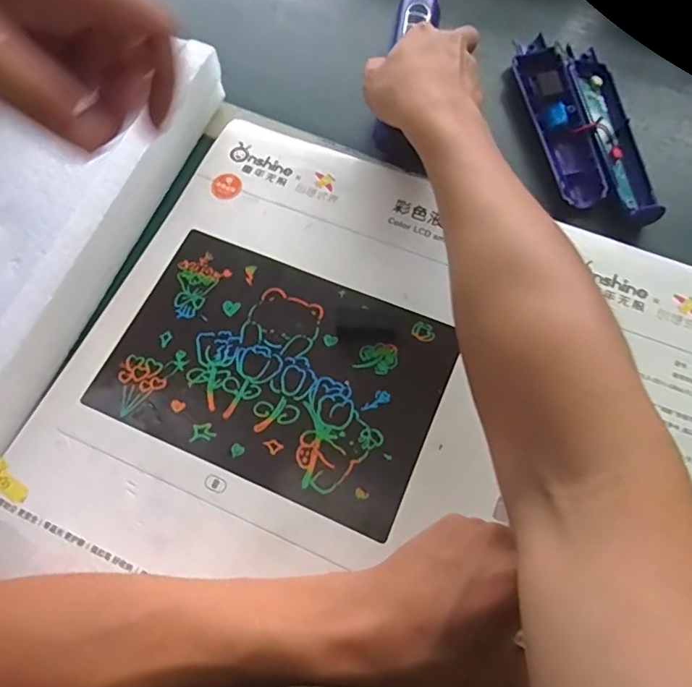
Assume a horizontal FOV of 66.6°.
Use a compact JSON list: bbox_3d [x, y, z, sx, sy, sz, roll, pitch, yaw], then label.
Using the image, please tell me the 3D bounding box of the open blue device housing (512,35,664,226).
[{"bbox_3d":[0.186,-0.170,0.420,0.076,0.032,0.179,-6,68,-2],"label":"open blue device housing"}]

